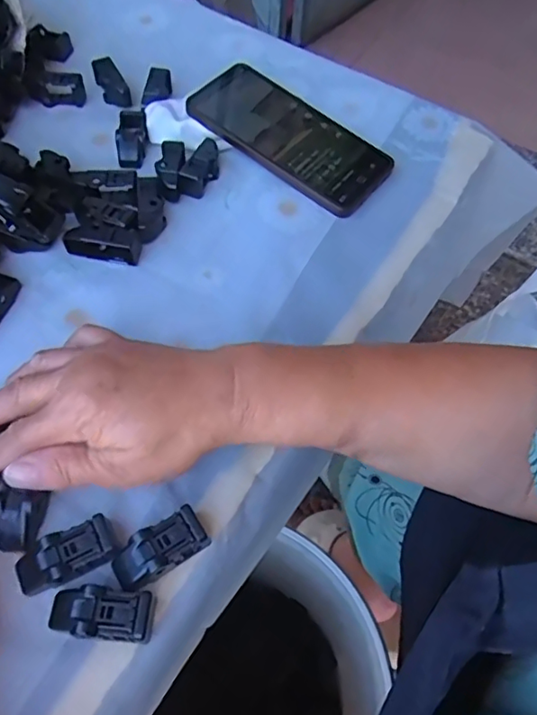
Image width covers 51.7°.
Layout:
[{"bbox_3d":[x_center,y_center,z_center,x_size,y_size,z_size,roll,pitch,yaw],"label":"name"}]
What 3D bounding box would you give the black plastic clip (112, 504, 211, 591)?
[{"bbox_3d":[-0.056,0.100,0.288,0.047,0.016,0.025,-29,64,-19],"label":"black plastic clip"}]

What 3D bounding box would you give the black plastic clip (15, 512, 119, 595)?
[{"bbox_3d":[-0.103,0.102,0.284,0.050,0.015,0.024,-21,62,-15],"label":"black plastic clip"}]

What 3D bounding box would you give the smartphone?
[{"bbox_3d":[0.019,-0.182,0.452,0.164,0.008,0.078,37,65,11],"label":"smartphone"}]

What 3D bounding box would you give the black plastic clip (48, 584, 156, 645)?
[{"bbox_3d":[-0.082,0.125,0.272,0.050,0.016,0.022,6,59,1],"label":"black plastic clip"}]

